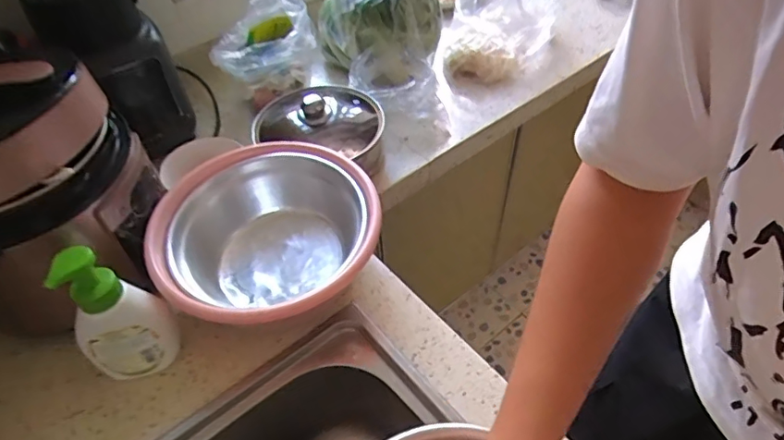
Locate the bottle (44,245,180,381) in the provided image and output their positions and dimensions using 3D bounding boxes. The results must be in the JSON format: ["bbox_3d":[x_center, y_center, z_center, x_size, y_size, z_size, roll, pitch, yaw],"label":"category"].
[{"bbox_3d":[-0.307,0.109,0.592,0.054,0.197,0.096,35,58,30],"label":"bottle"}]

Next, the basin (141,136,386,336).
[{"bbox_3d":[-0.157,0.035,0.707,0.265,0.119,0.279,-2,47,2],"label":"basin"}]

